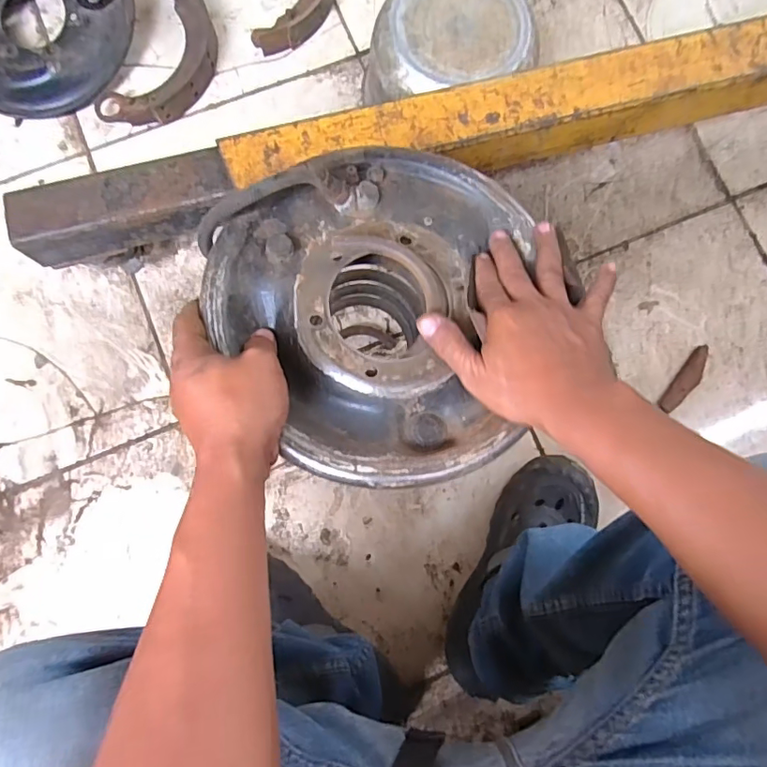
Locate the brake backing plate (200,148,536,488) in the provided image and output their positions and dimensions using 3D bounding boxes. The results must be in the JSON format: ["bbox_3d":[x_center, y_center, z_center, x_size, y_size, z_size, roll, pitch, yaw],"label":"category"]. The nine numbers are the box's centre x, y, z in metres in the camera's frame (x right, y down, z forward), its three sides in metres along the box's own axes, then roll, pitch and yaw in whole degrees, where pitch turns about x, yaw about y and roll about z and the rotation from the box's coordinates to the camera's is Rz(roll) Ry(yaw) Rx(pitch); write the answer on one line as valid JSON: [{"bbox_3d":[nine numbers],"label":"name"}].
[{"bbox_3d":[0.011,-0.060,0.395,0.239,0.052,0.247,0,83,-2],"label":"brake backing plate"}]

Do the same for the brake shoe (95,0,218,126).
[{"bbox_3d":[-0.299,-0.451,0.743,0.121,0.034,0.224,23,83,1],"label":"brake shoe"}]

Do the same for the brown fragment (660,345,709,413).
[{"bbox_3d":[0.407,-0.003,0.708,0.027,0.010,0.104,37,84,3],"label":"brown fragment"}]

